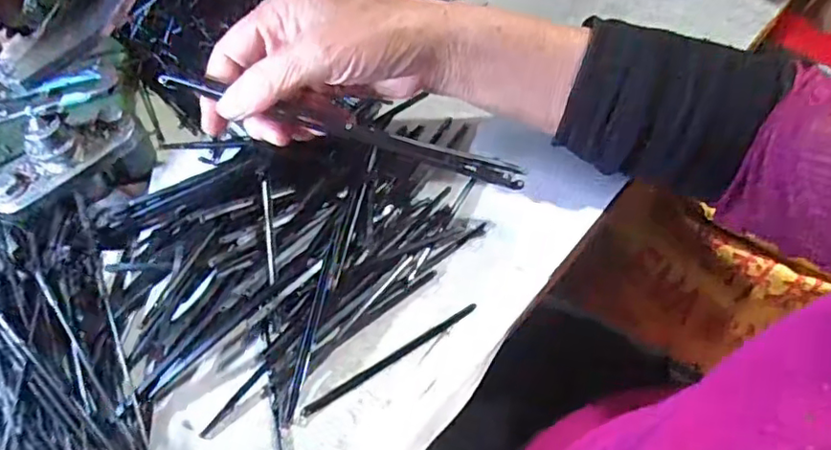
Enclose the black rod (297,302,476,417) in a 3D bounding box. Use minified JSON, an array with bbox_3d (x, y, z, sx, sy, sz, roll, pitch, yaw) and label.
[{"bbox_3d":[-0.010,0.065,0.296,0.099,0.004,0.005,-28,65,-19],"label":"black rod"}]

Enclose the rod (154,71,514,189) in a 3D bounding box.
[{"bbox_3d":[-0.033,-0.048,0.307,0.185,0.010,0.010,15,59,-8],"label":"rod"}]

